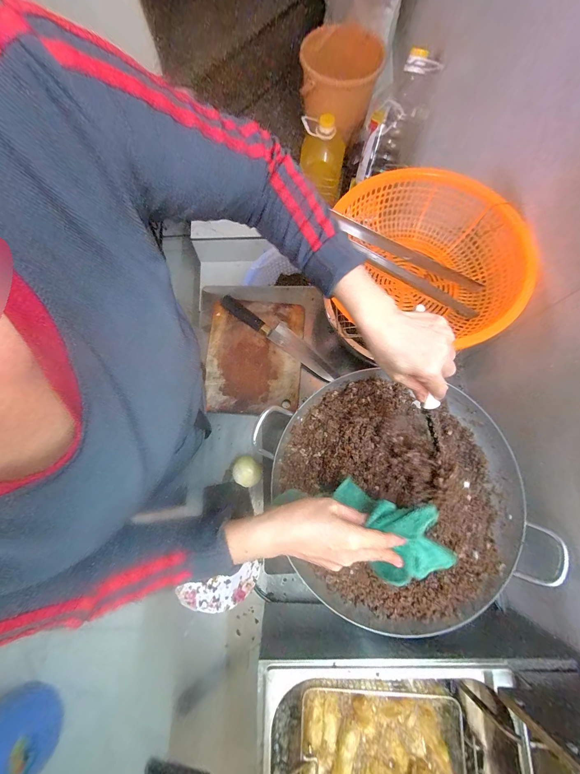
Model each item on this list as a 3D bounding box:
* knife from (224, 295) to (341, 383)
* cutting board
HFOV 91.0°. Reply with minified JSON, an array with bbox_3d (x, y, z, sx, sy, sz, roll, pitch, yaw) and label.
[{"bbox_3d":[-0.023,-0.117,0.639,0.310,0.015,0.046,35,78,9],"label":"knife"},{"bbox_3d":[-0.081,-0.068,0.632,0.206,0.018,0.255,4,75,2],"label":"cutting board"}]

